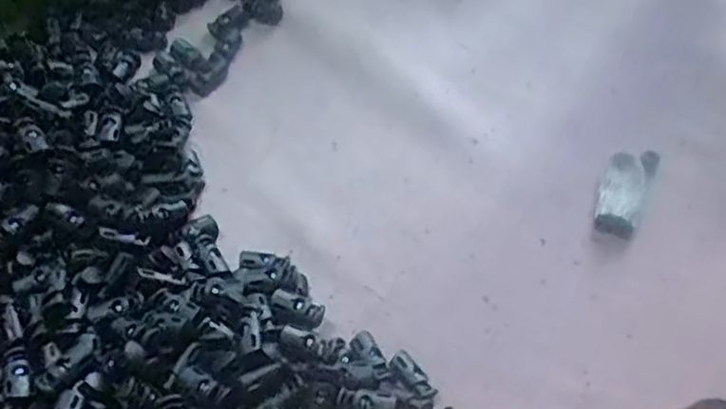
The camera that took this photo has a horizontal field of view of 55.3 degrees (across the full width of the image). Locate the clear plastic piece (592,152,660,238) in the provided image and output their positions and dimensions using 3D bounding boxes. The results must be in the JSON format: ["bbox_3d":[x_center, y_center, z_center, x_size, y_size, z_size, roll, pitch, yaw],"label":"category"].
[{"bbox_3d":[0.156,-0.010,0.412,0.026,0.007,0.066,23,58,15],"label":"clear plastic piece"}]

